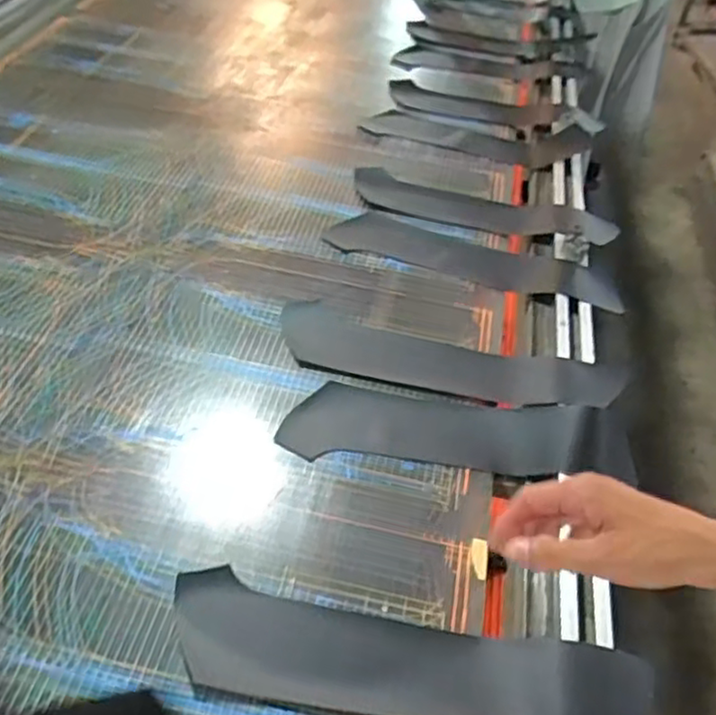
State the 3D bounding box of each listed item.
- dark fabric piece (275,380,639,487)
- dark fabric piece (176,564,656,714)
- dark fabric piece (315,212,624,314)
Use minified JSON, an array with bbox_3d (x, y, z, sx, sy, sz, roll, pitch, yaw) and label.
[{"bbox_3d":[0.125,0.076,0.800,0.417,0.039,0.108,5,47,0],"label":"dark fabric piece"},{"bbox_3d":[0.042,0.284,0.622,0.435,0.017,0.103,11,47,6],"label":"dark fabric piece"},{"bbox_3d":[0.175,-0.156,1.048,0.436,0.023,0.105,12,47,6],"label":"dark fabric piece"}]

